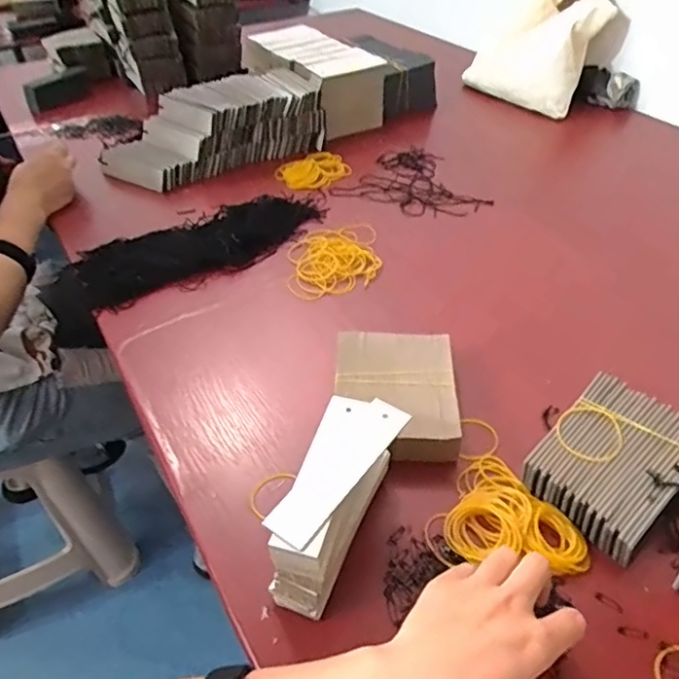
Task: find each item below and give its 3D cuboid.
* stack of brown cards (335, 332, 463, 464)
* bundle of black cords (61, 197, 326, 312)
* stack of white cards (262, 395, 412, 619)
[{"bbox_3d":[0.051,0.049,0.526,0.104,0.036,0.129,0,42,1],"label":"stack of brown cards"},{"bbox_3d":[-0.175,-0.124,0.738,0.316,0.023,0.130,-21,45,-21],"label":"bundle of black cords"},{"bbox_3d":[-0.004,0.116,0.417,0.056,0.090,0.137,19,46,22],"label":"stack of white cards"}]

